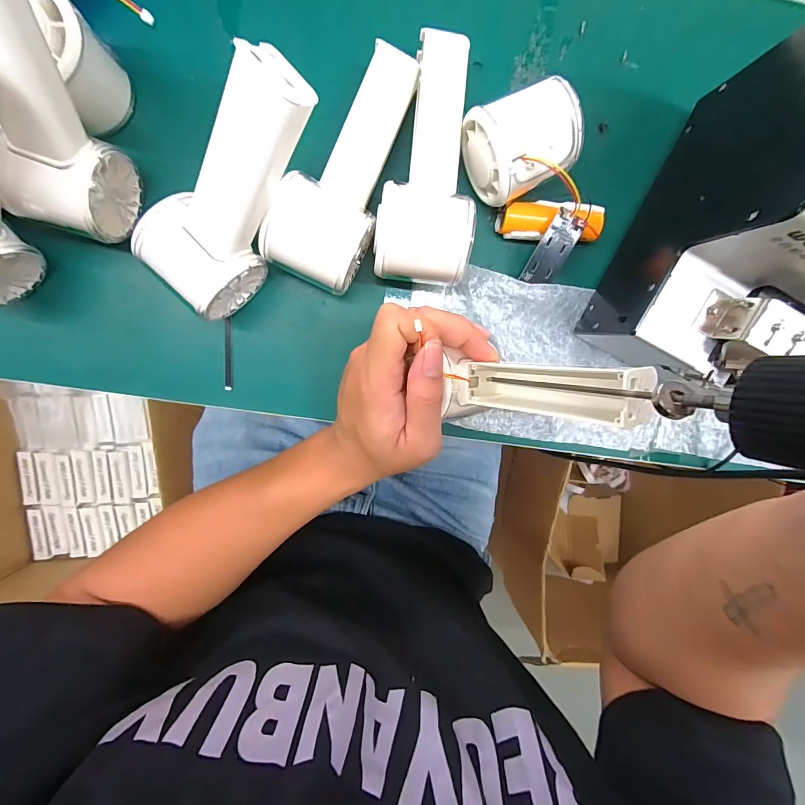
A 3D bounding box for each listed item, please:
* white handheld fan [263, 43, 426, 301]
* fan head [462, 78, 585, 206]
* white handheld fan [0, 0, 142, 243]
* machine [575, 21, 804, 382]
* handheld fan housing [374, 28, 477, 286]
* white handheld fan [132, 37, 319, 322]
[{"bbox_3d":[-0.034,-0.151,0.264,0.059,0.051,0.153,24,96,-7],"label":"white handheld fan"},{"bbox_3d":[0.075,-0.166,0.264,0.062,0.055,0.054,-23,99,0],"label":"fan head"},{"bbox_3d":[-0.189,-0.152,0.206,0.056,0.157,0.053,20,61,-6],"label":"white handheld fan"},{"bbox_3d":[0.230,-0.095,0.235,0.127,0.146,0.171,26,95,-7],"label":"machine"},{"bbox_3d":[0.019,-0.158,0.268,0.061,0.045,0.154,6,97,-5],"label":"handheld fan housing"},{"bbox_3d":[-0.097,-0.117,0.227,0.057,0.052,0.145,43,129,-8],"label":"white handheld fan"}]

